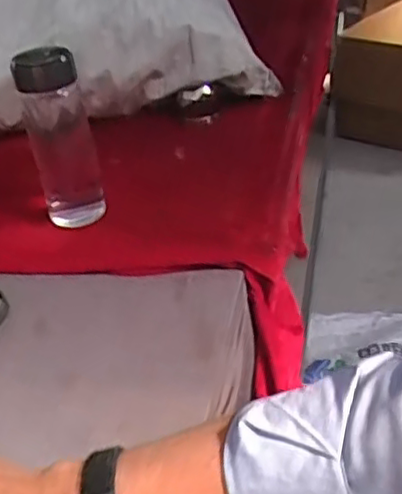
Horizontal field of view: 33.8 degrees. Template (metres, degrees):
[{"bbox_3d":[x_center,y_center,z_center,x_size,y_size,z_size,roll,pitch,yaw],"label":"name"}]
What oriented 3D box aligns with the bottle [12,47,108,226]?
[{"bbox_3d":[-0.171,-0.143,0.795,0.073,0.200,0.080,-15,35,-11],"label":"bottle"}]

